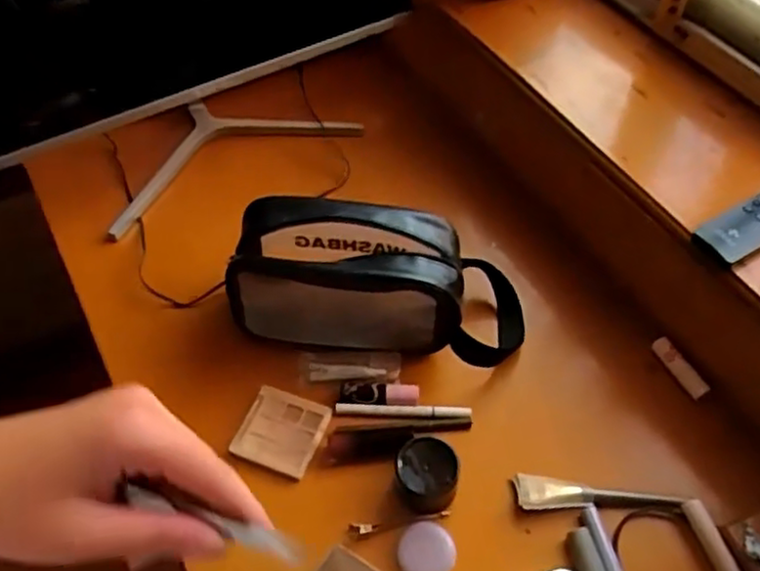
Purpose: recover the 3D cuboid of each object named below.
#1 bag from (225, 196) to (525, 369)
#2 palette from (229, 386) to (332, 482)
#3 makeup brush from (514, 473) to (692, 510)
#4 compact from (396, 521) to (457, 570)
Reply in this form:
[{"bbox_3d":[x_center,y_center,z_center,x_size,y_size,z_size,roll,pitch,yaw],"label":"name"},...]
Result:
[{"bbox_3d":[-0.002,-0.007,0.658,0.260,0.121,0.103,6,54,6],"label":"bag"},{"bbox_3d":[-0.092,0.131,0.631,0.074,0.014,0.073,16,56,12],"label":"palette"},{"bbox_3d":[0.186,0.177,0.594,0.138,0.017,0.029,3,54,3],"label":"makeup brush"},{"bbox_3d":[0.037,0.214,0.569,0.046,0.010,0.045,-1,54,1],"label":"compact"}]

